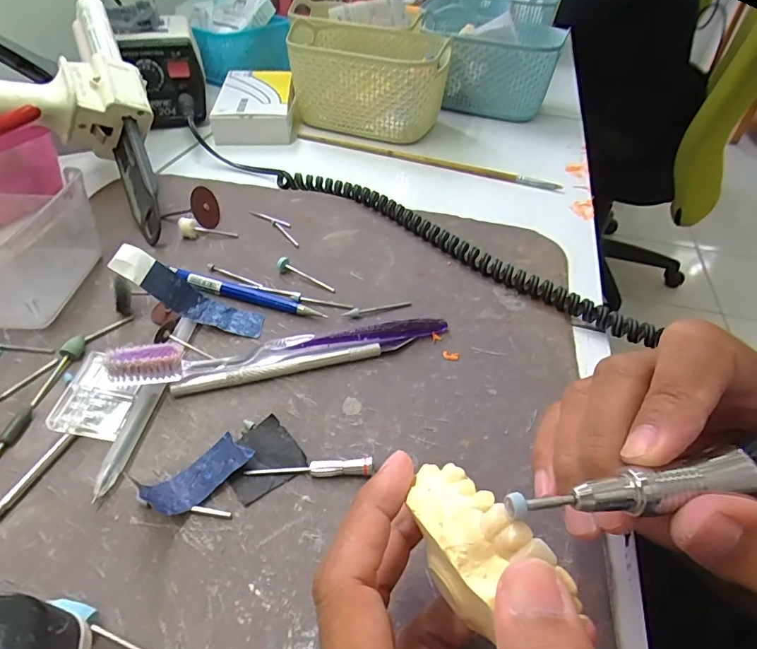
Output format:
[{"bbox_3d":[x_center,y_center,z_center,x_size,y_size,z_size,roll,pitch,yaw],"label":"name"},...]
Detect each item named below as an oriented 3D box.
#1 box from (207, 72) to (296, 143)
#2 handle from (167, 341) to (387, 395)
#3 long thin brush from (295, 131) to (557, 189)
[{"bbox_3d":[-0.137,-0.252,0.526,0.083,0.033,0.147,-2,44,-6],"label":"box"},{"bbox_3d":[-0.054,0.024,0.258,0.113,0.010,0.008,-10,45,-14],"label":"handle"},{"bbox_3d":[0.043,-0.170,0.471,0.276,0.008,0.012,17,45,14],"label":"long thin brush"}]

